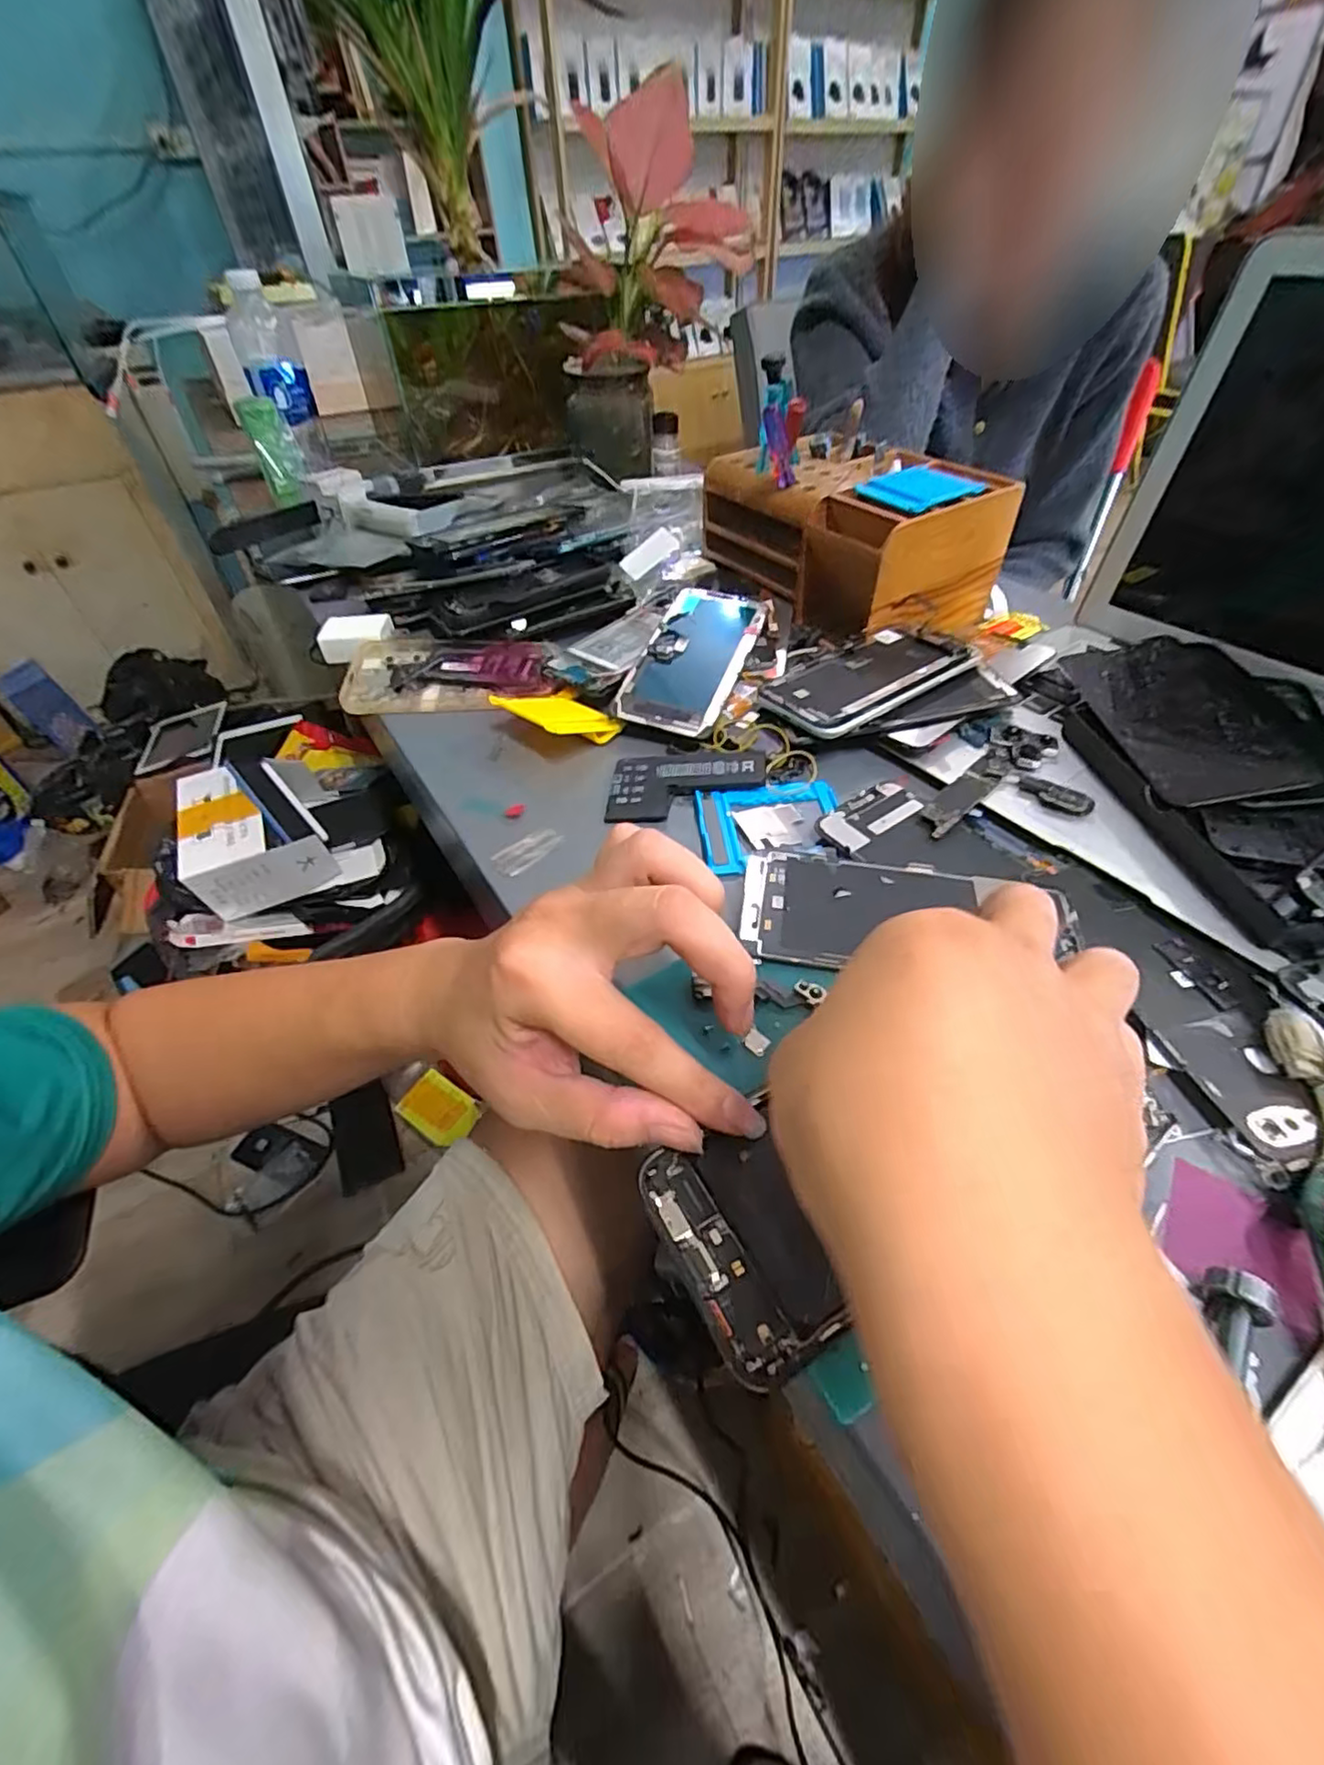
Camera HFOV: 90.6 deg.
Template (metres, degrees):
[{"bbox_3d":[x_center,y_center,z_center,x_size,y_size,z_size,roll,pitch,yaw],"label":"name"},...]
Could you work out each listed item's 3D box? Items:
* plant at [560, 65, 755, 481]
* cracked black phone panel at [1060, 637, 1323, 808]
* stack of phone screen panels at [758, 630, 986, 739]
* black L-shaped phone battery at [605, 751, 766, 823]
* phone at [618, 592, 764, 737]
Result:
[{"bbox_3d":[-0.023,-0.664,0.769,0.216,0.299,0.275,0,46,3],"label":"plant"},{"bbox_3d":[0.302,-0.098,0.377,0.079,0.008,0.147,-11,46,14],"label":"cracked black phone panel"},{"bbox_3d":[0.135,-0.139,0.441,0.134,0.009,0.073,-30,50,-18],"label":"stack of phone screen panels"},{"bbox_3d":[0.015,-0.062,0.407,0.096,0.006,0.052,-4,57,6],"label":"black L-shaped phone battery"},{"bbox_3d":[0.024,-0.166,0.474,0.071,0.010,0.151,15,60,16],"label":"phone"}]

